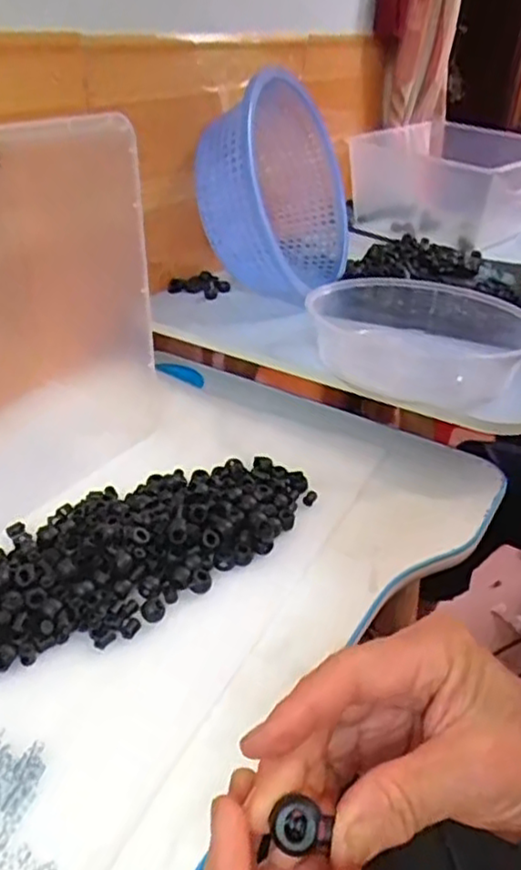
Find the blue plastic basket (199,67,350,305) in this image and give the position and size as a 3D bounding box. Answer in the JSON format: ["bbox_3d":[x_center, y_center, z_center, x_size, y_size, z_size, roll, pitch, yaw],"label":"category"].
[{"bbox_3d":[0.018,-0.307,0.905,0.135,0.295,0.322,-9,17,23],"label":"blue plastic basket"}]

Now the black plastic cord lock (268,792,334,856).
[{"bbox_3d":[0.013,0.131,0.227,0.020,0.011,0.016,17,35,21],"label":"black plastic cord lock"}]

